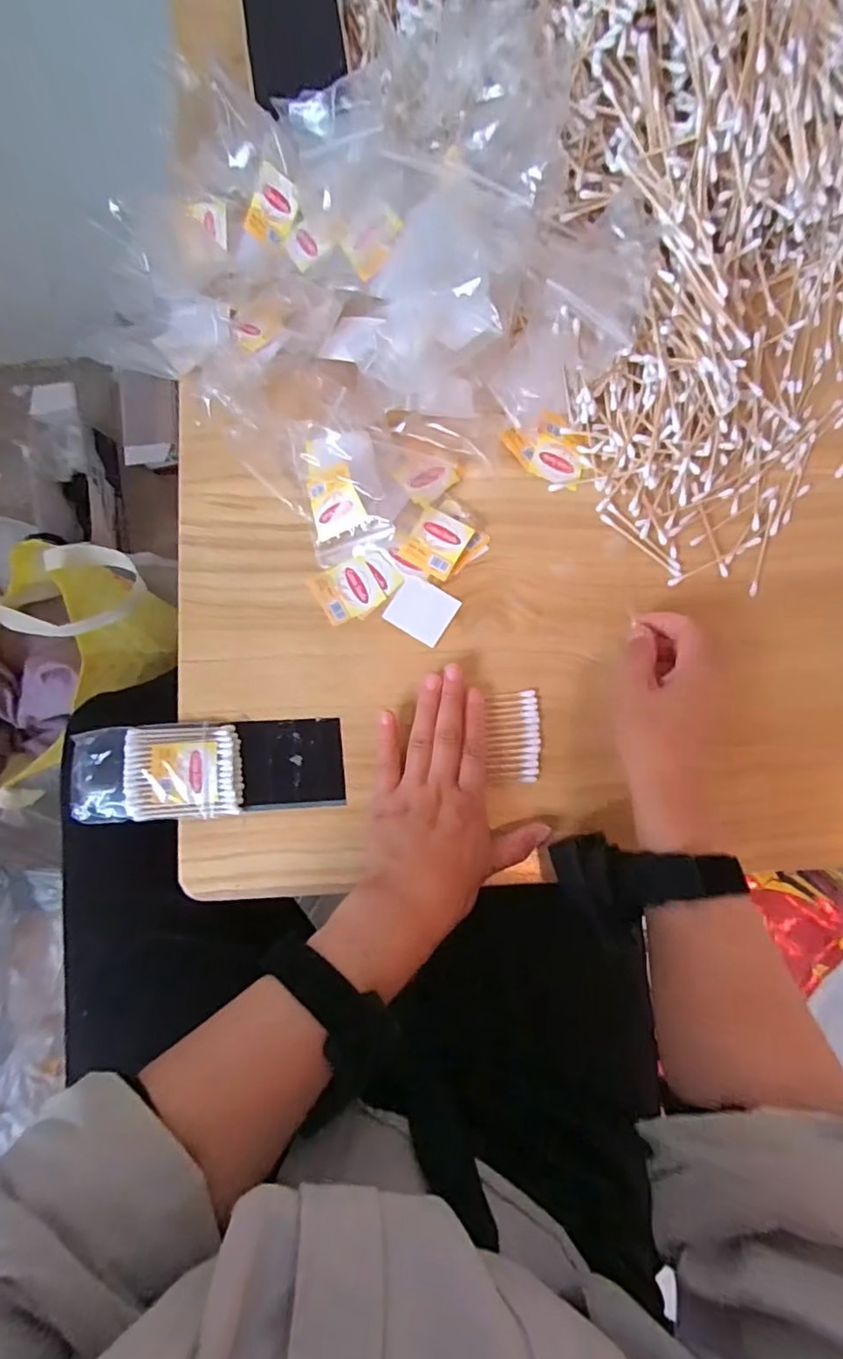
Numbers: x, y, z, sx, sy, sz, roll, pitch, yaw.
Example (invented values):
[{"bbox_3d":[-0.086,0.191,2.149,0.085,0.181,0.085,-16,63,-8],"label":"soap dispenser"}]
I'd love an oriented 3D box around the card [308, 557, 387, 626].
[{"bbox_3d":[-0.053,-0.063,0.391,0.043,0.006,0.038,-29,85,-4],"label":"card"}]

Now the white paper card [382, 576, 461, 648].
[{"bbox_3d":[0.000,-0.049,0.390,0.043,0.004,0.039,30,84,2],"label":"white paper card"}]

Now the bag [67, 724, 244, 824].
[{"bbox_3d":[-0.177,0.062,0.369,0.110,0.014,0.062,-4,84,-1],"label":"bag"}]

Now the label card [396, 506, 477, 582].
[{"bbox_3d":[0.010,-0.096,0.390,0.039,0.007,0.043,30,86,3],"label":"label card"}]

